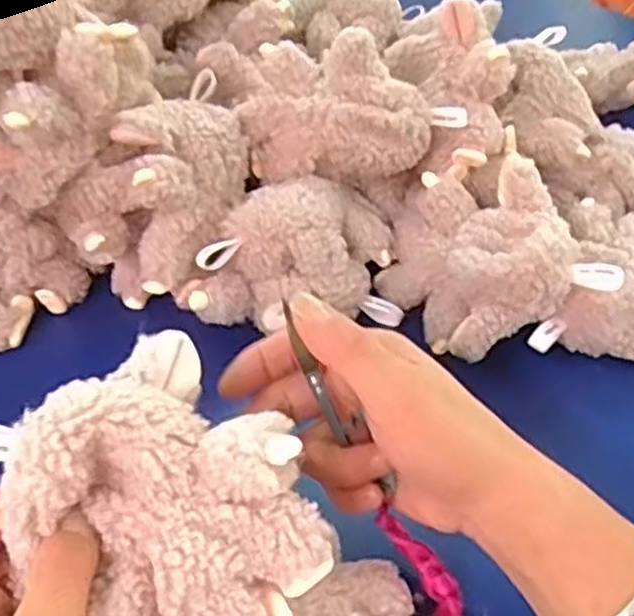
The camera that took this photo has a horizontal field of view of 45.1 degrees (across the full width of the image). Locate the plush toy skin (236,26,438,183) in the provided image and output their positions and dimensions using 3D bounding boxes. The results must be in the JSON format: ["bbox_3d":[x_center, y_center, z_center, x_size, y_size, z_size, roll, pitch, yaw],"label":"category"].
[{"bbox_3d":[0.013,-0.129,0.505,0.128,0.081,0.054,0,44,3],"label":"plush toy skin"}]

